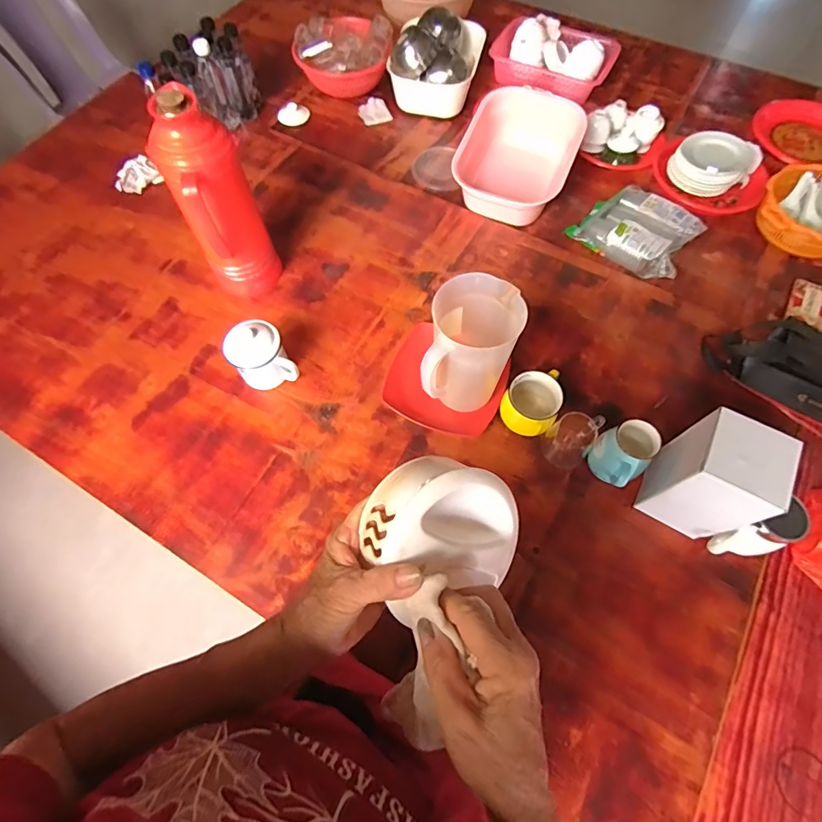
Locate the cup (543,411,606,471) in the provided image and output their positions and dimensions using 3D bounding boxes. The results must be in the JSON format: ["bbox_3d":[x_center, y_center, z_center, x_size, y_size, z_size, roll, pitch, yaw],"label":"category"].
[{"bbox_3d":[0.273,0.040,0.764,0.072,0.069,0.098,38,70,17],"label":"cup"}]

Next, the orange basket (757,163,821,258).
[{"bbox_3d":[0.875,-0.434,0.984,0.215,0.095,0.211,0,64,1],"label":"orange basket"}]

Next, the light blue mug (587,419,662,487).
[{"bbox_3d":[0.329,0.071,0.720,0.079,0.115,0.074,0,65,1],"label":"light blue mug"}]

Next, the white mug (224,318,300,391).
[{"bbox_3d":[-0.268,-0.091,0.816,0.095,0.112,0.109,-32,68,-14],"label":"white mug"}]

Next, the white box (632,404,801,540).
[{"bbox_3d":[0.431,0.100,0.662,0.111,0.197,0.109,23,68,11],"label":"white box"}]

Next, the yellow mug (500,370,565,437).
[{"bbox_3d":[0.212,-0.018,0.790,0.094,0.079,0.114,26,67,13],"label":"yellow mug"}]

